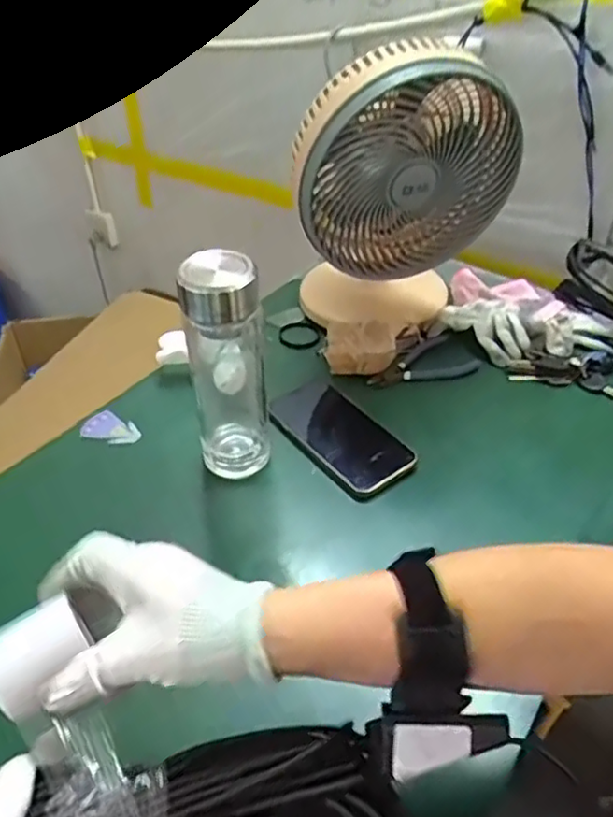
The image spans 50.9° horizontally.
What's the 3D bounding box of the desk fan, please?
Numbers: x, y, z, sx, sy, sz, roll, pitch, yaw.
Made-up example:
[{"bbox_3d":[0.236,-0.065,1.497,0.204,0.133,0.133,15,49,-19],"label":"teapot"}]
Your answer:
[{"bbox_3d":[0.102,-0.203,0.686,0.218,0.311,0.159,1,39,3],"label":"desk fan"}]

